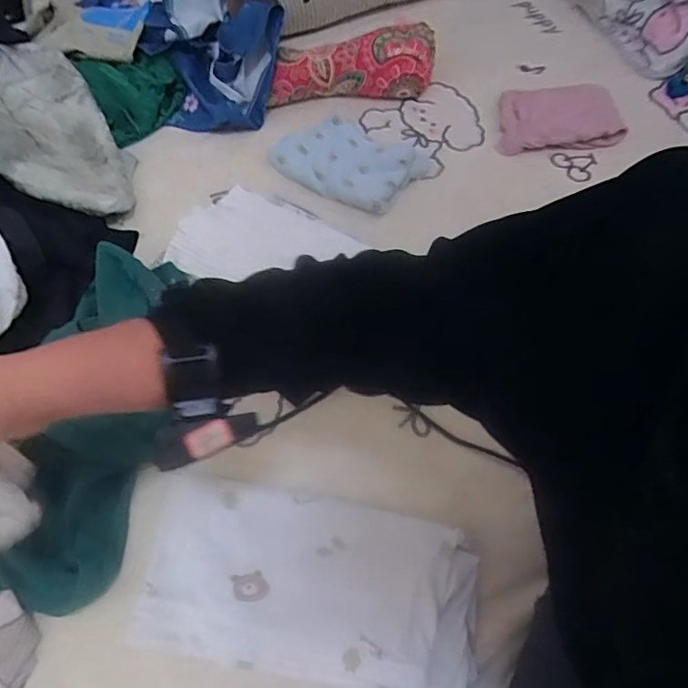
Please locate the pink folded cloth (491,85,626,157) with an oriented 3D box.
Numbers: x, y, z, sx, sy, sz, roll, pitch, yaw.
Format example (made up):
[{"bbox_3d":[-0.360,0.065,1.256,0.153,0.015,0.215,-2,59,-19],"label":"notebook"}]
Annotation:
[{"bbox_3d":[0.314,-0.340,0.785,0.176,0.021,0.125,-3,62,0],"label":"pink folded cloth"}]

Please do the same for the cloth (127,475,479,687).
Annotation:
[{"bbox_3d":[-0.029,0.217,0.485,0.296,0.029,0.152,9,62,6],"label":"cloth"}]

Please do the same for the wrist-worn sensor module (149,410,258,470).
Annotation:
[{"bbox_3d":[-0.096,0.062,0.365,0.070,0.016,0.027,-14,100,-26],"label":"wrist-worn sensor module"}]

